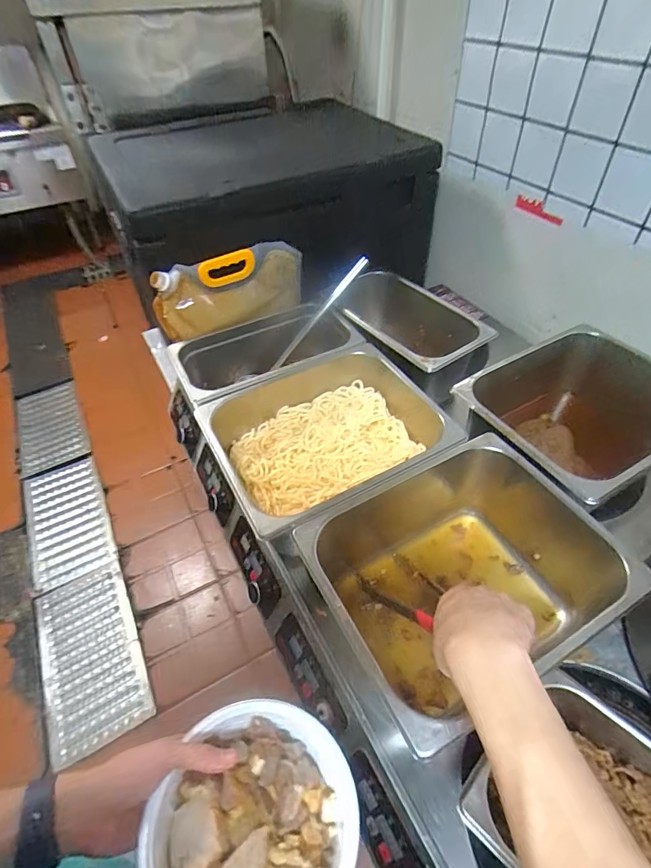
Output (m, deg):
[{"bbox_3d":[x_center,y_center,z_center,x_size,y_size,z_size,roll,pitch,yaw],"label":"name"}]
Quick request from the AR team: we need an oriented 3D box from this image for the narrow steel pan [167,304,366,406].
[{"bbox_3d":[-0.103,-0.130,0.811,0.316,0.111,0.178,-23,50,-19],"label":"narrow steel pan"}]

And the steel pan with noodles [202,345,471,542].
[{"bbox_3d":[0.008,0.004,0.675,0.332,0.102,0.271,-23,50,-19],"label":"steel pan with noodles"}]

